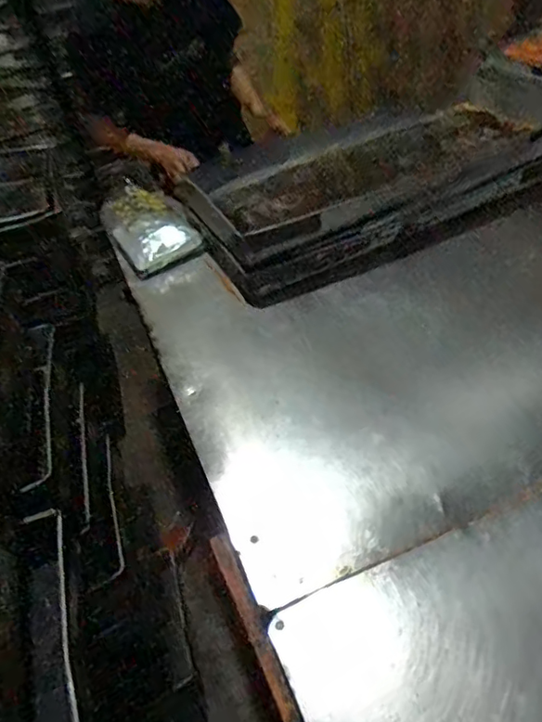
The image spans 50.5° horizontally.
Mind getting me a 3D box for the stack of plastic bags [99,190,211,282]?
[{"bbox_3d":[-0.278,-0.307,1.309,0.171,0.089,0.278,-26,44,-15],"label":"stack of plastic bags"}]

